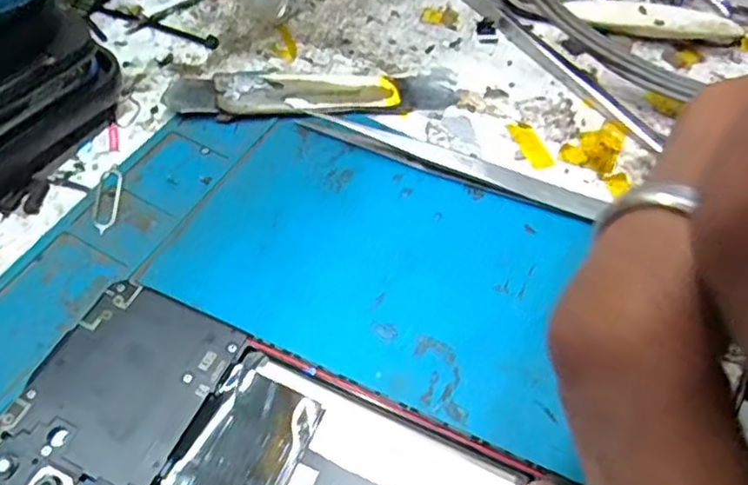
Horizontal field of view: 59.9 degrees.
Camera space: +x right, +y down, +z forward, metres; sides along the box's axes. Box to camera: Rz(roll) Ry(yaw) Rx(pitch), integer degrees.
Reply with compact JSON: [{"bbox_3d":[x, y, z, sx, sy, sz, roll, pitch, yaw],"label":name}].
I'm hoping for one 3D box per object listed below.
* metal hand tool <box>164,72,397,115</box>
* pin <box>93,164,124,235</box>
[{"bbox_3d":[-0.035,-0.059,0.259,0.089,0.007,0.024,-6,55,-9],"label":"metal hand tool"},{"bbox_3d":[-0.092,-0.015,0.225,0.008,0.004,0.028,-1,60,-9],"label":"pin"}]

